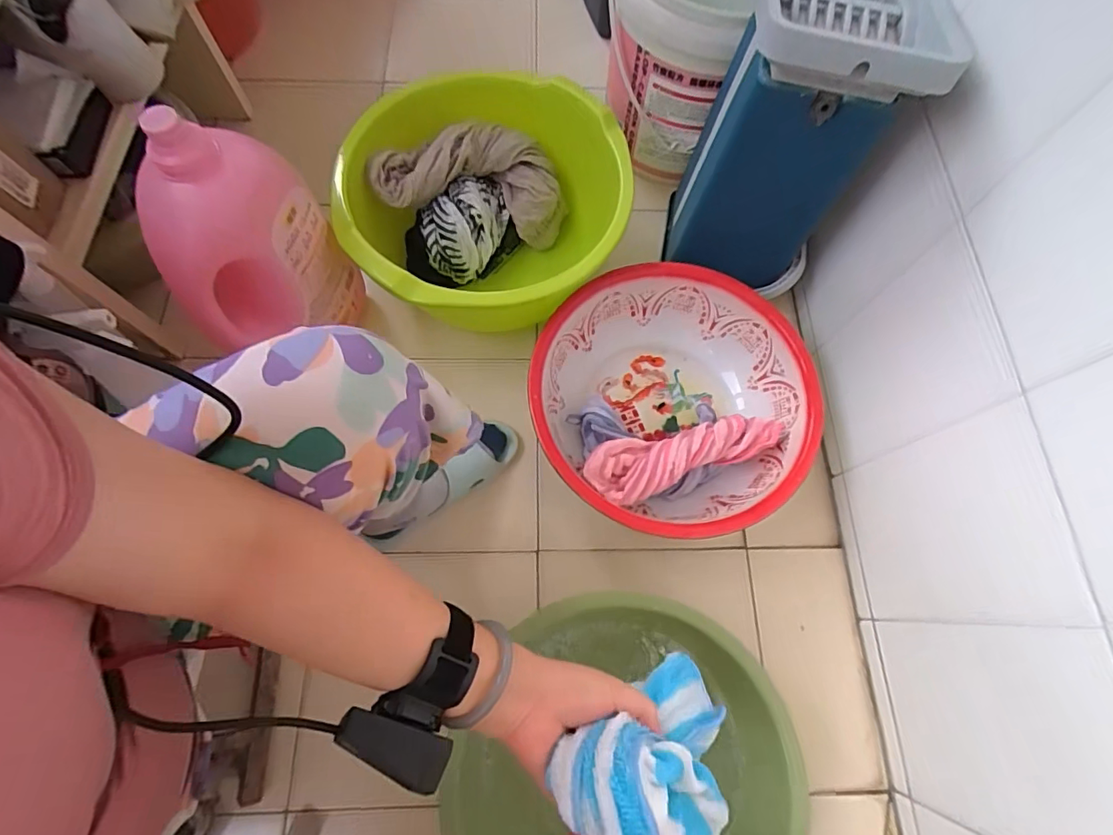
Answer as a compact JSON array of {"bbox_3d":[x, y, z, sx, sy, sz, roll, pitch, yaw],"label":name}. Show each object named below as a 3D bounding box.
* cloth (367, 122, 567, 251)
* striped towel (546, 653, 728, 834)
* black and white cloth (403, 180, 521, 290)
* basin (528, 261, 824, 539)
[{"bbox_3d":[-0.124,-0.358,0.793,0.294,0.107,0.121,2,69,-18],"label":"cloth"},{"bbox_3d":[0.077,0.259,0.375,0.136,0.104,0.112,-27,73,-11],"label":"striped towel"},{"bbox_3d":[-0.143,-0.275,0.819,0.170,0.124,0.109,-27,73,-11],"label":"black and white cloth"},{"bbox_3d":[0.151,-0.020,0.732,0.356,0.127,0.360,1,70,-2],"label":"basin"}]

